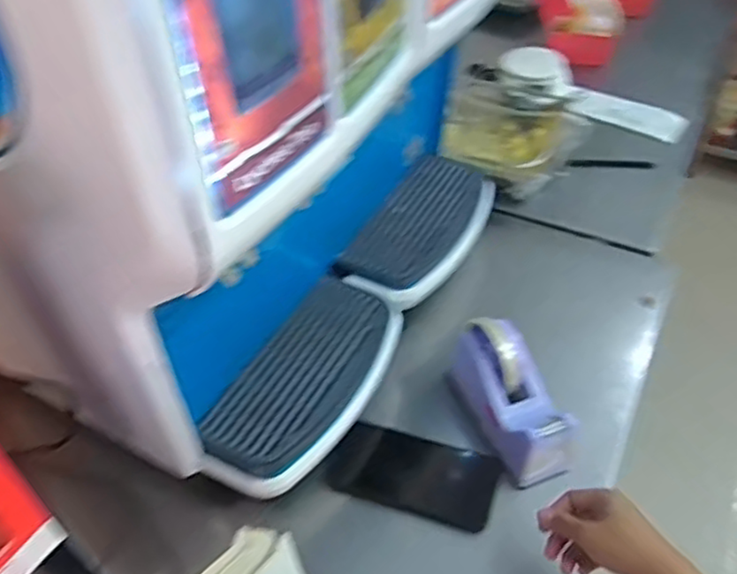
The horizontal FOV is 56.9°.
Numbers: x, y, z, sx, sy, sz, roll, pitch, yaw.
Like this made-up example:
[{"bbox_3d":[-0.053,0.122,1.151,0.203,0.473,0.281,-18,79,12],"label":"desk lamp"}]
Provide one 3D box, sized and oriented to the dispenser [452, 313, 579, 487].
[{"bbox_3d":[0.150,0.114,0.711,0.074,0.097,0.154,-15,48,-13],"label":"dispenser"}]

